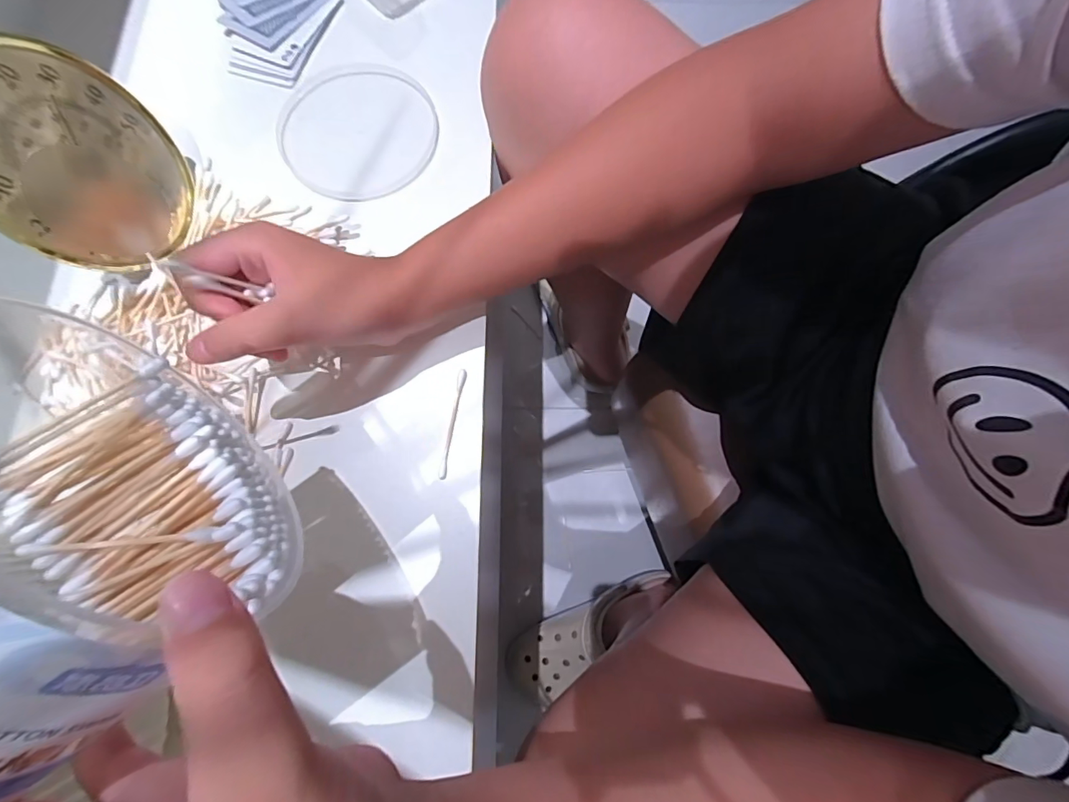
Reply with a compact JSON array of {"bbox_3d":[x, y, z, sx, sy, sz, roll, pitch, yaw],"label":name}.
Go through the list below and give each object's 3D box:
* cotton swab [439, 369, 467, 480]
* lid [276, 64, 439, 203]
[{"bbox_3d":[-0.052,0.014,0.298,0.005,0.006,0.071,9,76,1],"label":"cotton swab"},{"bbox_3d":[-0.134,-0.207,0.356,0.112,0.009,0.119,0,76,-1],"label":"lid"}]

